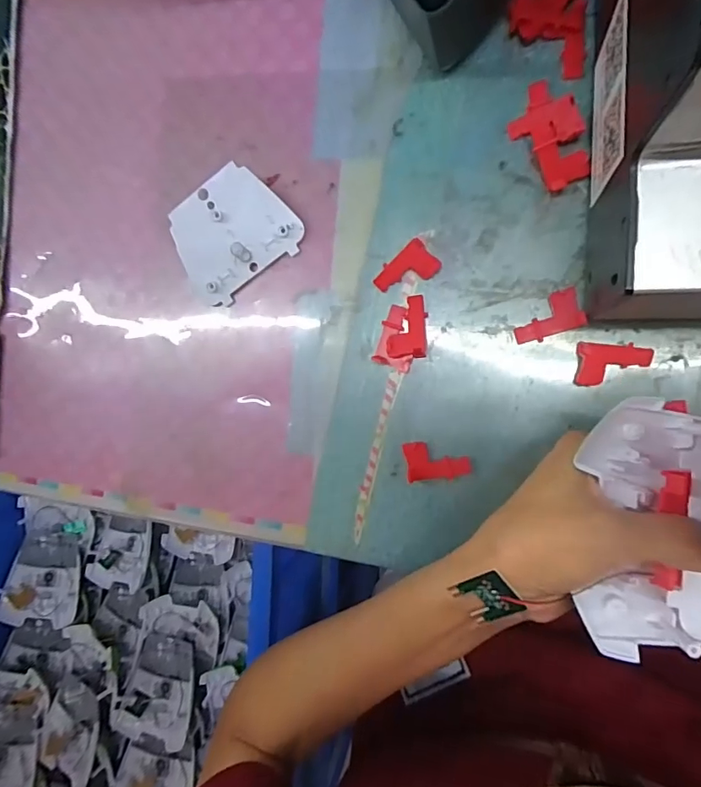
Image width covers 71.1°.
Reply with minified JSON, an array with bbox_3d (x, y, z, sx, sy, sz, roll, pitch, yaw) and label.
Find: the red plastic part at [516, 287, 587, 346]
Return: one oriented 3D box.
[{"bbox_3d":[0.112,-0.043,0.279,0.036,0.007,0.022,-23,85,13],"label":"red plastic part"}]

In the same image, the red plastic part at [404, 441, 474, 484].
[{"bbox_3d":[0.052,0.040,0.292,0.038,0.010,0.022,-2,90,14],"label":"red plastic part"}]

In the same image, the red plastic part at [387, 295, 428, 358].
[{"bbox_3d":[0.035,-0.041,0.295,0.023,0.008,0.038,3,91,14],"label":"red plastic part"}]

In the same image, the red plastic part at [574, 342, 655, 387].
[{"bbox_3d":[0.145,-0.016,0.270,0.038,0.008,0.023,2,91,14],"label":"red plastic part"}]

